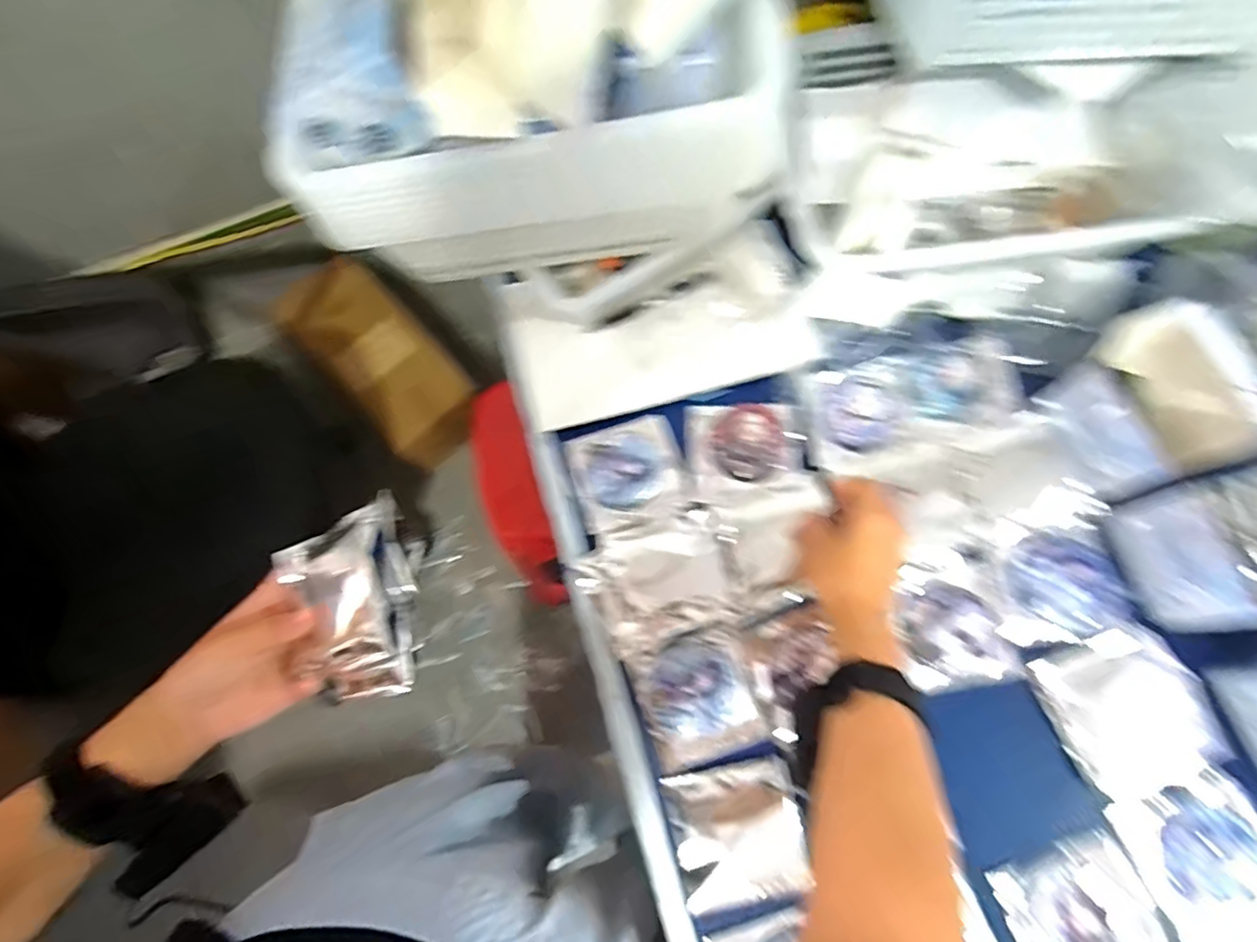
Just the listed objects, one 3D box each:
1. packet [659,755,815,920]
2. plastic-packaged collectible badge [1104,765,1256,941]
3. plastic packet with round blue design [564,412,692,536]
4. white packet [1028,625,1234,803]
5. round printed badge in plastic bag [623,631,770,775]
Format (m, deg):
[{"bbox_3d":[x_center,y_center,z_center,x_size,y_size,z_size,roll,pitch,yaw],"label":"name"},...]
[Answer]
[{"bbox_3d":[0.085,0.282,0.478,0.099,0.018,0.093,-14,73,1],"label":"packet"},{"bbox_3d":[0.428,0.285,0.440,0.096,0.019,0.119,-21,73,-2],"label":"plastic-packaged collectible badge"},{"bbox_3d":[0.000,0.002,0.574,0.101,0.019,0.093,-19,73,-1],"label":"plastic packet with round blue design"},{"bbox_3d":[0.390,0.180,0.471,0.110,0.025,0.105,-22,73,-2],"label":"white packet"},{"bbox_3d":[0.056,0.187,0.503,0.087,0.009,0.094,-21,73,-2],"label":"round printed badge in plastic bag"}]

